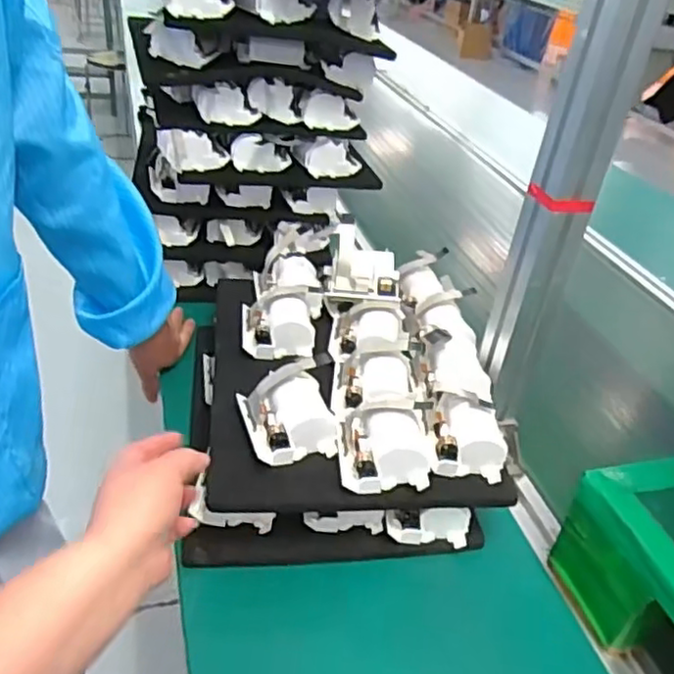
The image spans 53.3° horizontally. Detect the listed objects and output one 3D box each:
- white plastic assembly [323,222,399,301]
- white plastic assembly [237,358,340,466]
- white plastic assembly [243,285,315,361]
[{"bbox_3d":[0.031,-0.074,0.721,0.075,0.076,0.035,9,-5,-12],"label":"white plastic assembly"},{"bbox_3d":[-0.041,0.064,0.570,0.073,0.046,0.074,-5,35,-19],"label":"white plastic assembly"},{"bbox_3d":[-0.057,-0.016,0.681,0.076,0.043,0.094,1,34,-10],"label":"white plastic assembly"}]

